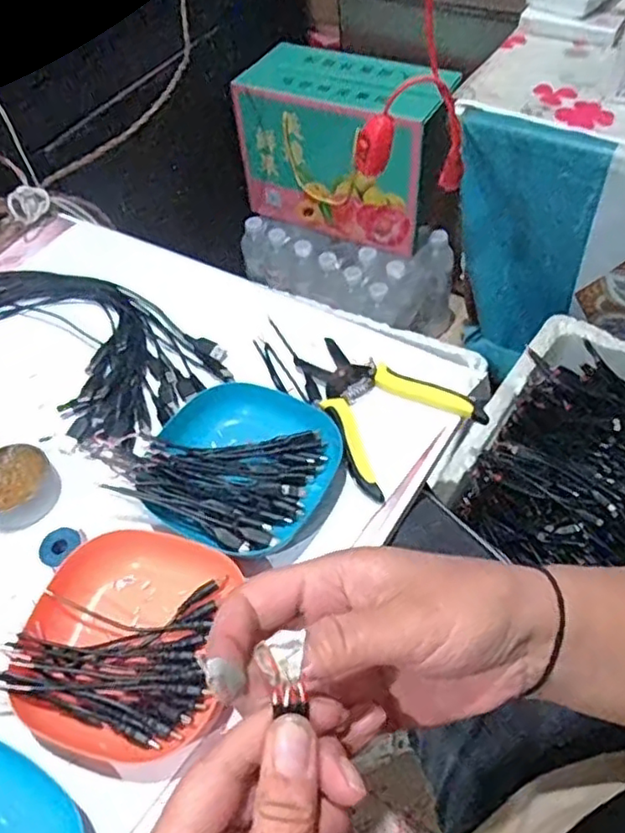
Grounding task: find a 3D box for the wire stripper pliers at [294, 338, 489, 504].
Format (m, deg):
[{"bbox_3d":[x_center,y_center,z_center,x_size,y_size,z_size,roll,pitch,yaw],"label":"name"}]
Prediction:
[{"bbox_3d":[0.049,-0.015,0.538,0.116,0.017,0.154,-32,57,-18],"label":"wire stripper pliers"}]

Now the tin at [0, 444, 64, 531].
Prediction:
[{"bbox_3d":[-0.236,0.055,0.510,0.063,0.026,0.061,-2,53,3],"label":"tin"}]

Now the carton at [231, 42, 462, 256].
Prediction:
[{"bbox_3d":[0.054,-0.450,1.073,0.318,0.231,0.156,22,58,20],"label":"carton"}]

